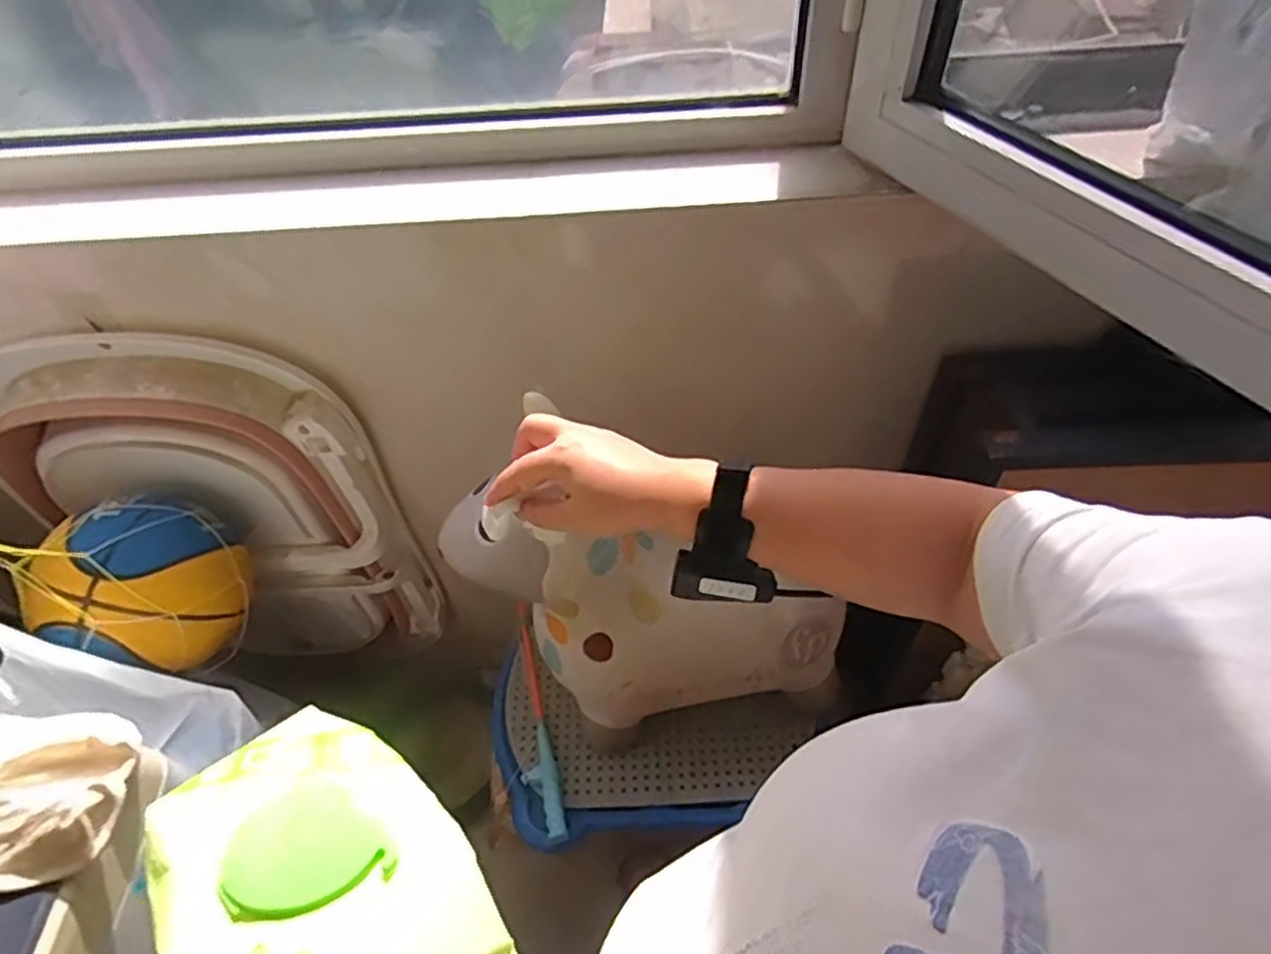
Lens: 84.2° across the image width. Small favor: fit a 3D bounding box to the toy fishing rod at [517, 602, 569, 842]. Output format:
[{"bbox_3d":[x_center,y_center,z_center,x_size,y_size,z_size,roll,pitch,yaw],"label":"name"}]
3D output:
[{"bbox_3d":[-0.152,0.351,1.028,0.049,0.052,0.364,-14,51,-8],"label":"toy fishing rod"}]

